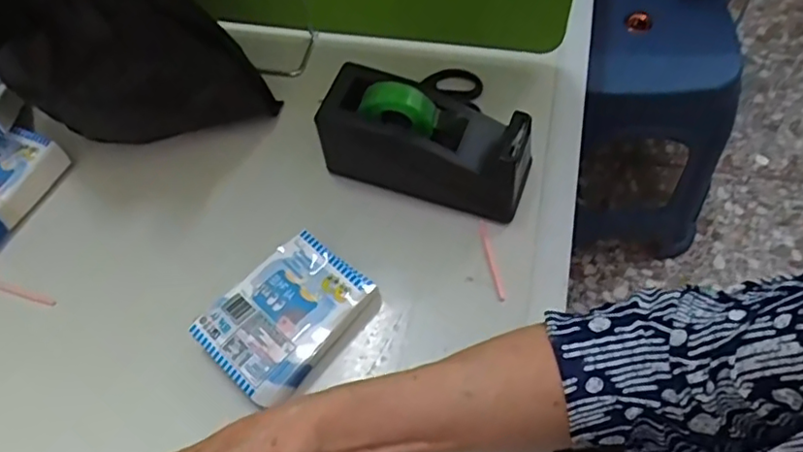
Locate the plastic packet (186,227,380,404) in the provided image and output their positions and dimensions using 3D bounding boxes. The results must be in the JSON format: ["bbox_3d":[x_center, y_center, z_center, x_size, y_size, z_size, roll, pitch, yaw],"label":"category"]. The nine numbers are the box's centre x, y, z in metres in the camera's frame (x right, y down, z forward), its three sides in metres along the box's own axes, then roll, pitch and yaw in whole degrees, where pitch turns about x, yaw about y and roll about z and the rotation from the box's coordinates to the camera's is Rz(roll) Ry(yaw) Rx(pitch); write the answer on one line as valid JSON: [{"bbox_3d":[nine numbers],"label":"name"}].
[{"bbox_3d":[-0.077,0.061,0.418,0.077,0.031,0.104,37,69,23],"label":"plastic packet"}]

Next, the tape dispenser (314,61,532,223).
[{"bbox_3d":[0.017,-0.061,0.445,0.145,0.085,0.055,16,64,13],"label":"tape dispenser"}]

